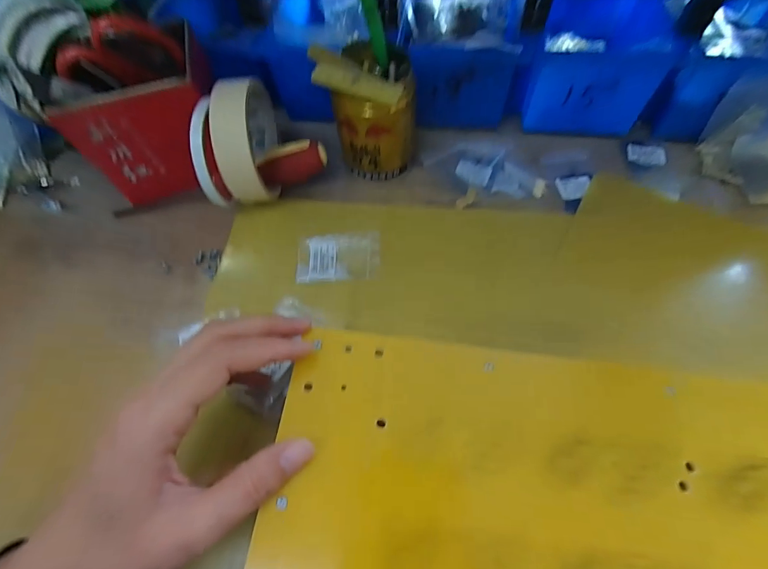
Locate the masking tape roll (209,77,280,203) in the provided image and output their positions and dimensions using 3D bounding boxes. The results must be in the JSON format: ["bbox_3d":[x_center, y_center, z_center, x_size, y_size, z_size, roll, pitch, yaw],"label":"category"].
[{"bbox_3d":[-0.108,-0.117,0.304,0.035,0.087,0.107,-9,63,-1],"label":"masking tape roll"}]

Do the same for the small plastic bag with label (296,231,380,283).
[{"bbox_3d":[-0.035,-0.021,0.296,0.063,0.004,0.039,-4,73,4],"label":"small plastic bag with label"}]

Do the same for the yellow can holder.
[{"bbox_3d":[-0.004,-0.136,0.314,0.061,0.083,0.071,8,64,8],"label":"yellow can holder"}]

